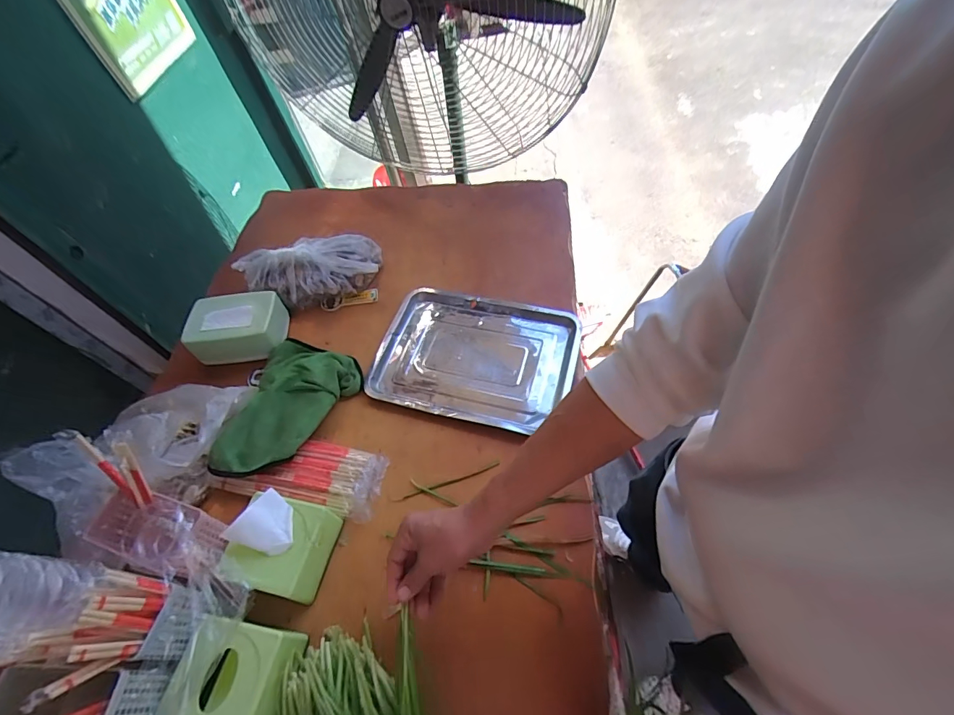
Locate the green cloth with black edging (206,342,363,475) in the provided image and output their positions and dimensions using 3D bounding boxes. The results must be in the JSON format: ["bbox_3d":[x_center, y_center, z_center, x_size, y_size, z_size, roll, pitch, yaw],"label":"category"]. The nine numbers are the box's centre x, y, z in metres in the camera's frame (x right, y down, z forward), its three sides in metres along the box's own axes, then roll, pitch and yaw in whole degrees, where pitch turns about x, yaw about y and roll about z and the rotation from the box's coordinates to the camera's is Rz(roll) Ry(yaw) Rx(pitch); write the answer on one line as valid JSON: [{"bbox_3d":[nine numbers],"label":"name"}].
[{"bbox_3d":[-0.300,0.076,0.720,0.179,0.051,0.251,4,60,6],"label":"green cloth with black edging"}]

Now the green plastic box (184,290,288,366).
[{"bbox_3d":[-0.437,-0.059,0.807,0.157,0.062,0.116,-10,57,0],"label":"green plastic box"}]

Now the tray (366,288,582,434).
[{"bbox_3d":[-0.003,-0.009,0.787,0.343,0.033,0.255,12,61,10],"label":"tray"}]

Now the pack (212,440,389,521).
[{"bbox_3d":[-0.265,0.176,0.672,0.247,0.034,0.099,8,61,8],"label":"pack"}]

